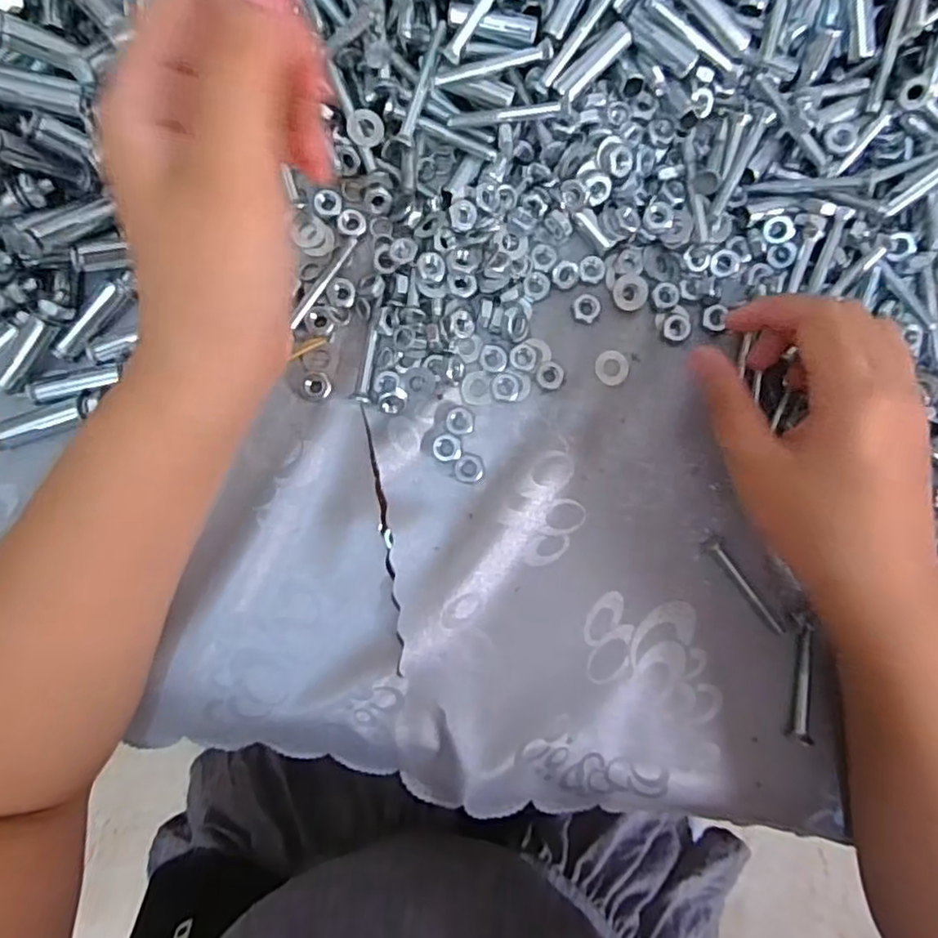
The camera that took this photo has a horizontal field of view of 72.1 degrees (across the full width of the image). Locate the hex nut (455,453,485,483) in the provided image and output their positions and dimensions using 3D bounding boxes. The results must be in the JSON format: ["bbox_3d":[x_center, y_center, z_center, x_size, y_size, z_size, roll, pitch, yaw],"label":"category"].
[{"bbox_3d":[0.000,0.000,0.300,0.014,0.004,0.013,8,87,-2],"label":"hex nut"}]

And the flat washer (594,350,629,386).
[{"bbox_3d":[0.068,-0.048,0.308,0.016,0.004,0.016,0,87,-2],"label":"flat washer"}]

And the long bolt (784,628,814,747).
[{"bbox_3d":[0.158,0.103,0.304,0.010,0.005,0.053,7,87,-3],"label":"long bolt"}]

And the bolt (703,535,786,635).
[{"bbox_3d":[0.132,0.055,0.303,0.007,0.007,0.056,-39,89,-4],"label":"bolt"}]

